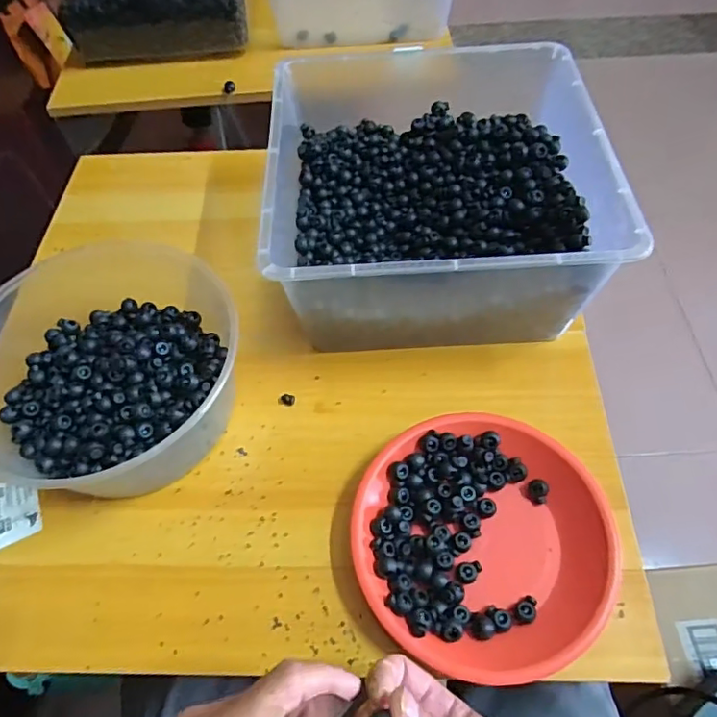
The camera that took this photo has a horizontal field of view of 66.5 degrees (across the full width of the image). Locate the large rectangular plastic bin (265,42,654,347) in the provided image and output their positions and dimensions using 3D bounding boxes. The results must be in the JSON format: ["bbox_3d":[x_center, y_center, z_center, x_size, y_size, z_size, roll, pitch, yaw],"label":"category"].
[{"bbox_3d":[0.069,-0.157,0.530,0.290,0.122,0.285,-2,58,1],"label":"large rectangular plastic bin"}]

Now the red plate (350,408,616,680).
[{"bbox_3d":[0.095,0.138,0.429,0.190,0.032,0.195,-1,58,1],"label":"red plate"}]

